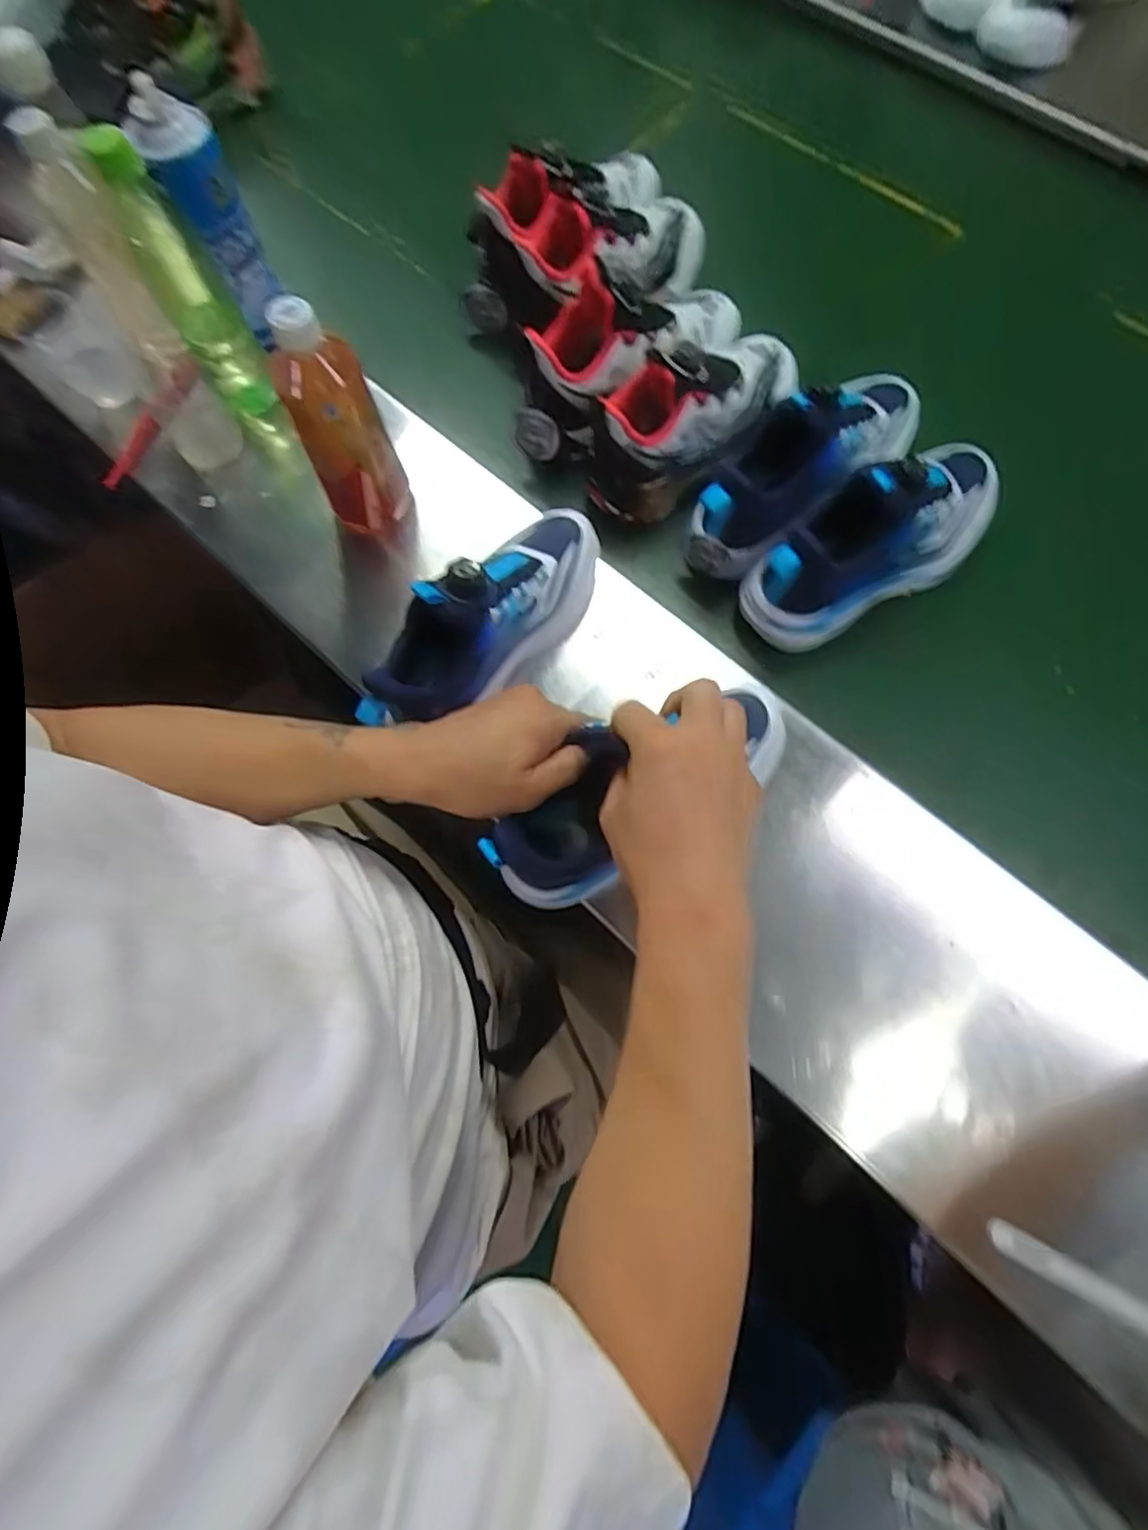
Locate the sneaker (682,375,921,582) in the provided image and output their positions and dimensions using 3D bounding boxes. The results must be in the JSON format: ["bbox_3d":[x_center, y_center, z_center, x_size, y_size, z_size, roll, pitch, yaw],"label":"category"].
[{"bbox_3d":[0.214,-0.284,0.581,0.274,0.108,0.086,-38,75,-9],"label":"sneaker"}]

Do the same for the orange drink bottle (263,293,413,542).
[{"bbox_3d":[-0.191,-0.275,0.527,0.068,0.182,0.061,-24,73,-5],"label":"orange drink bottle"}]

